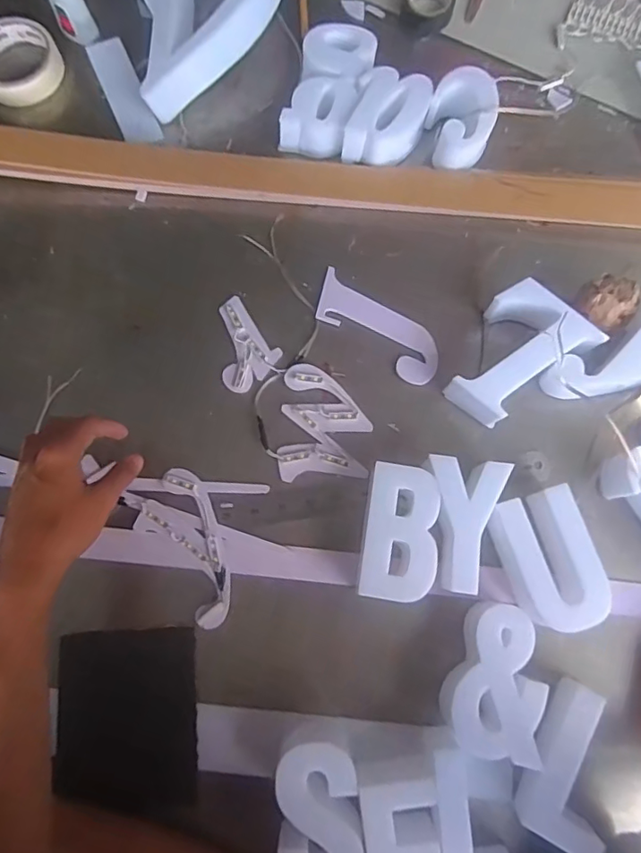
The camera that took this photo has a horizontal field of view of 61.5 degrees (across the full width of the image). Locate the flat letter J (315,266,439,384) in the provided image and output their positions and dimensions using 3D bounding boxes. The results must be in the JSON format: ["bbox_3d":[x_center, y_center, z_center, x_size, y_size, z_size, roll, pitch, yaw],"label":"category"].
[{"bbox_3d":[0.054,-0.095,0.515,0.139,0.004,0.053,37,79,8],"label":"flat letter J"}]

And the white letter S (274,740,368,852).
[{"bbox_3d":[-0.001,0.298,0.413,0.062,0.037,0.108,-4,77,-1],"label":"white letter S"}]

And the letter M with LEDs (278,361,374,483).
[{"bbox_3d":[0.005,-0.003,0.492,0.079,0.009,0.104,5,77,1],"label":"letter M with LEDs"}]

